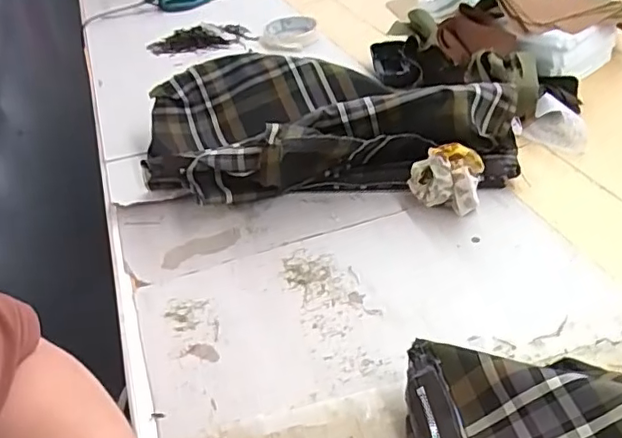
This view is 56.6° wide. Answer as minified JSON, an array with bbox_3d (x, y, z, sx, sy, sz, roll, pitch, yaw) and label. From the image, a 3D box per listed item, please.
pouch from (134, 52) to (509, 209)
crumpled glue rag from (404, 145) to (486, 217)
[{"bbox_3d":[0.013,-0.111,0.635,0.378,0.079,0.218,-6,37,0],"label":"pouch"},{"bbox_3d":[0.123,-0.037,0.537,0.065,0.058,0.033,10,40,20],"label":"crumpled glue rag"}]

